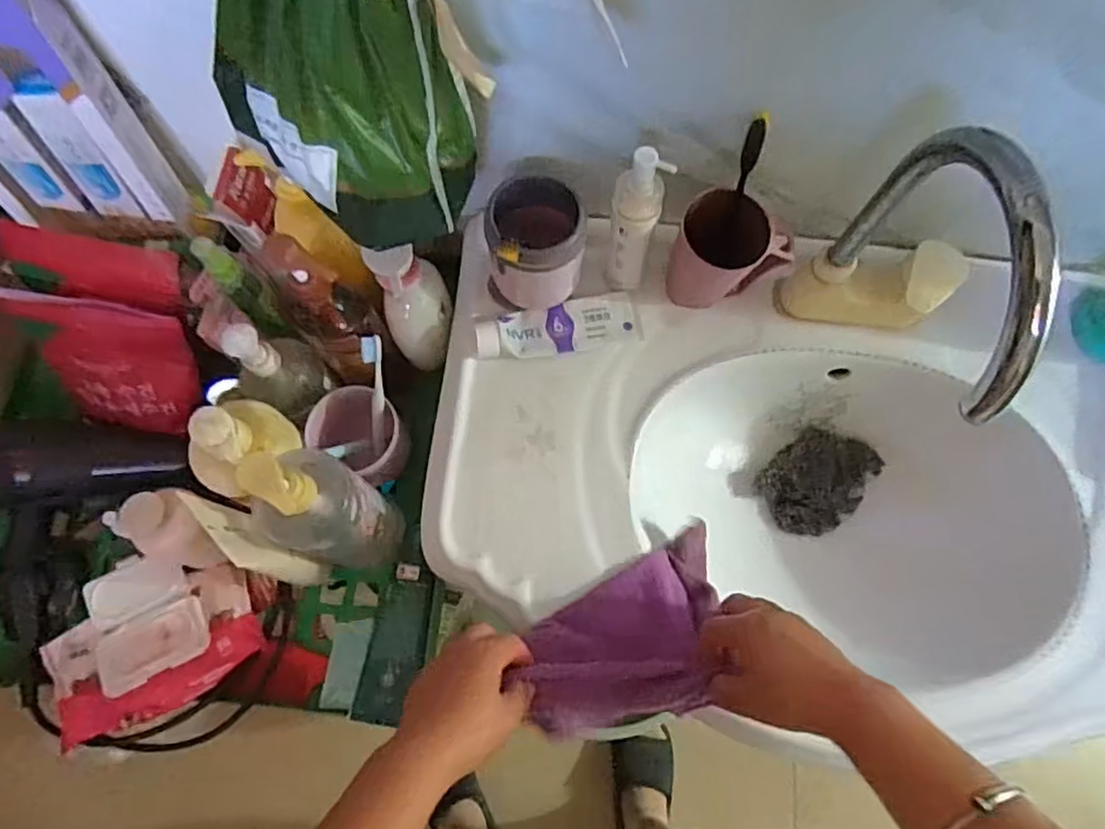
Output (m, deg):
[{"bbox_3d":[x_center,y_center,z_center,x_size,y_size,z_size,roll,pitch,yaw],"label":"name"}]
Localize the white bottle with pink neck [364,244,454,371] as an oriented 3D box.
[{"bbox_3d":[-0.126,-0.106,0.611,0.058,0.137,0.071,-10,73,-3],"label":"white bottle with pink neck"}]

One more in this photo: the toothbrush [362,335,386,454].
[{"bbox_3d":[-0.169,-0.015,0.628,0.014,0.137,0.016,11,40,3],"label":"toothbrush"}]

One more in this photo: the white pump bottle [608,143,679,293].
[{"bbox_3d":[0.076,-0.165,0.595,0.052,0.180,0.038,6,73,1],"label":"white pump bottle"}]

